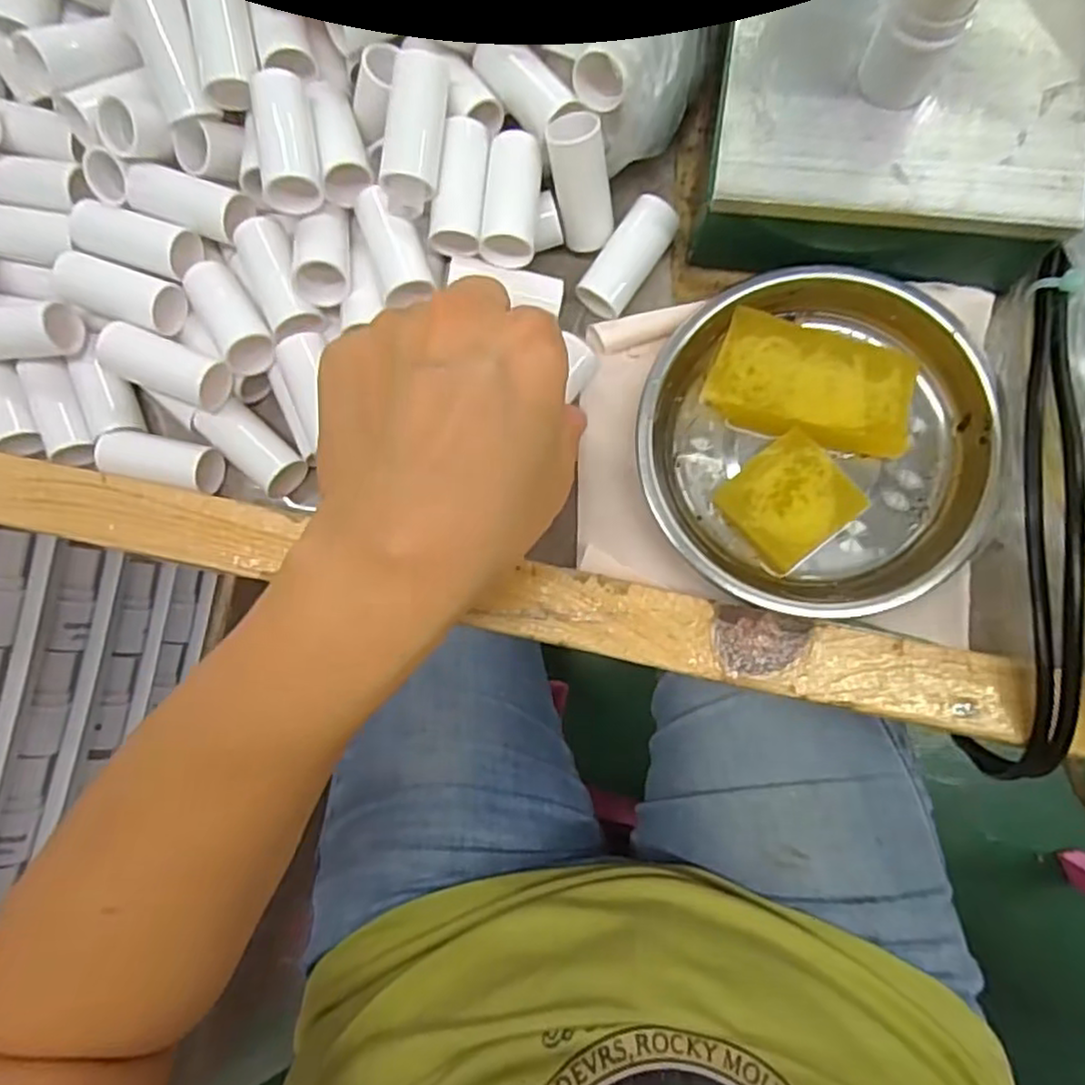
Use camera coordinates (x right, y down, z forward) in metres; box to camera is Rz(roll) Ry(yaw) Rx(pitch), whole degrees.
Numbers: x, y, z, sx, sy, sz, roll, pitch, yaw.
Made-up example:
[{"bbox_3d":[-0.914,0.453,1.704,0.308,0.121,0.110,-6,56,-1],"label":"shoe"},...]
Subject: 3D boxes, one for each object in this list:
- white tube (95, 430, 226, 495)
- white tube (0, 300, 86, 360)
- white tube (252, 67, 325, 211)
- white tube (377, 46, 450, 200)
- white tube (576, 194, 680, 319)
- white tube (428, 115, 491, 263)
[{"bbox_3d":[-0.159,-0.035,0.289,0.047,0.016,0.020,11,85,6],"label":"white tube"},{"bbox_3d":[-0.216,-0.084,0.281,0.049,0.019,0.019,-7,83,4],"label":"white tube"},{"bbox_3d":[-0.095,-0.149,0.260,0.020,0.019,0.050,-11,83,4],"label":"white tube"},{"bbox_3d":[-0.047,-0.154,0.258,0.019,0.019,0.047,9,84,6],"label":"white tube"},{"bbox_3d":[0.035,-0.114,0.282,0.017,0.021,0.050,35,88,8],"label":"white tube"},{"bbox_3d":[-0.032,-0.137,0.267,0.020,0.014,0.048,3,84,6],"label":"white tube"}]

